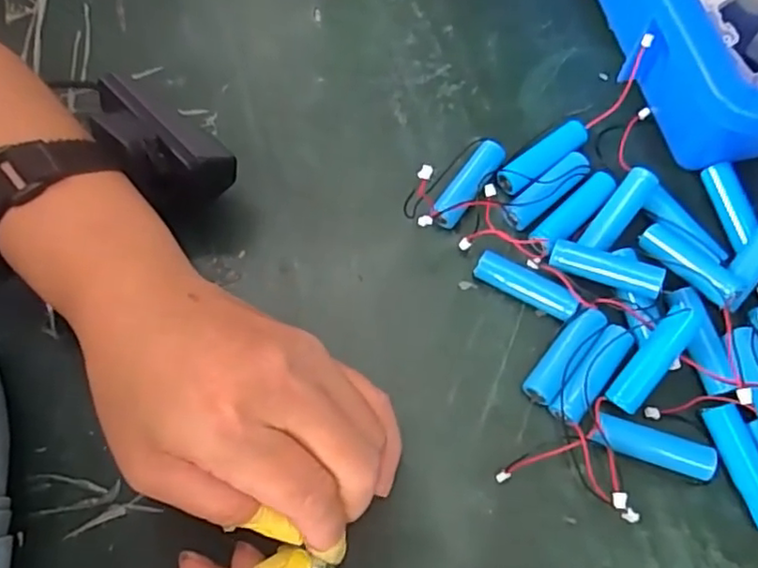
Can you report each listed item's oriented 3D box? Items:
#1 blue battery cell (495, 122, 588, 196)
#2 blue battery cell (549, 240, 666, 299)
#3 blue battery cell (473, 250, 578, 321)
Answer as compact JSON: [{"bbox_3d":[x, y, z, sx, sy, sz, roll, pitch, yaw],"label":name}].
[{"bbox_3d":[0.082,-0.063,0.317,0.051,0.011,0.014,-34,72,-10],"label":"blue battery cell"},{"bbox_3d":[0.103,-0.007,0.287,0.048,0.018,0.013,22,72,10],"label":"blue battery cell"},{"bbox_3d":[0.069,0.001,0.297,0.049,0.014,0.013,30,73,12],"label":"blue battery cell"}]

